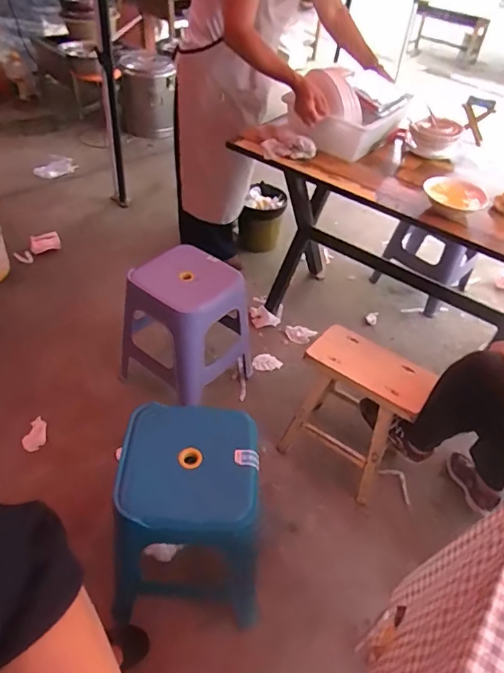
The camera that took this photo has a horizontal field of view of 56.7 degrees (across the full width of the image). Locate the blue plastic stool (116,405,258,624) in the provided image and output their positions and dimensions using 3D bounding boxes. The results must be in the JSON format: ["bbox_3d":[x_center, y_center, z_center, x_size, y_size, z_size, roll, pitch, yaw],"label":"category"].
[{"bbox_3d":[-0.152,0.434,1.120,0.337,0.477,0.308,5,46,0],"label":"blue plastic stool"}]

